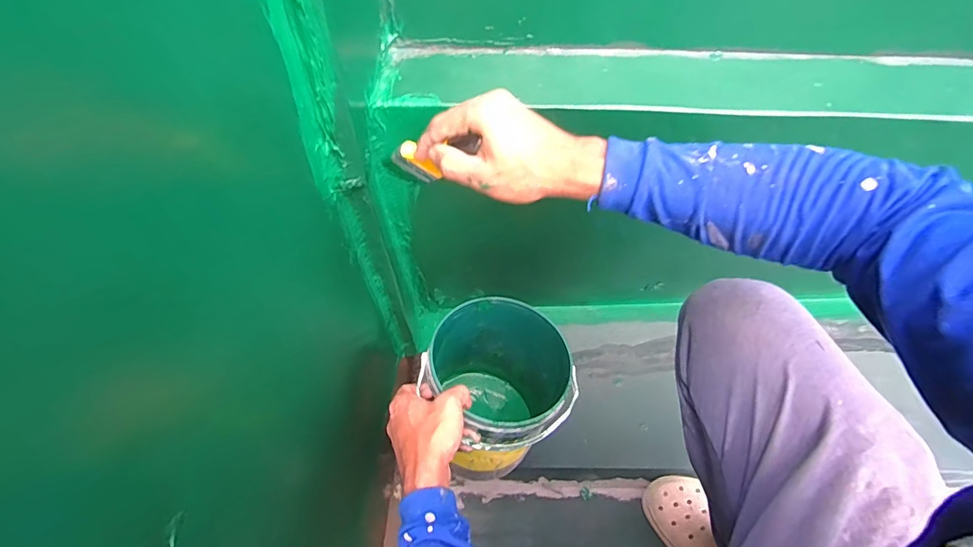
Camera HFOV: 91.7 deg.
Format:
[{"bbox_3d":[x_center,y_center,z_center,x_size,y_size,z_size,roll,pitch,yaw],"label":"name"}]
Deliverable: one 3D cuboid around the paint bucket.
[{"bbox_3d":[0.014,0.166,0.644,0.169,0.212,0.187,-35,62,-23],"label":"paint bucket"}]

